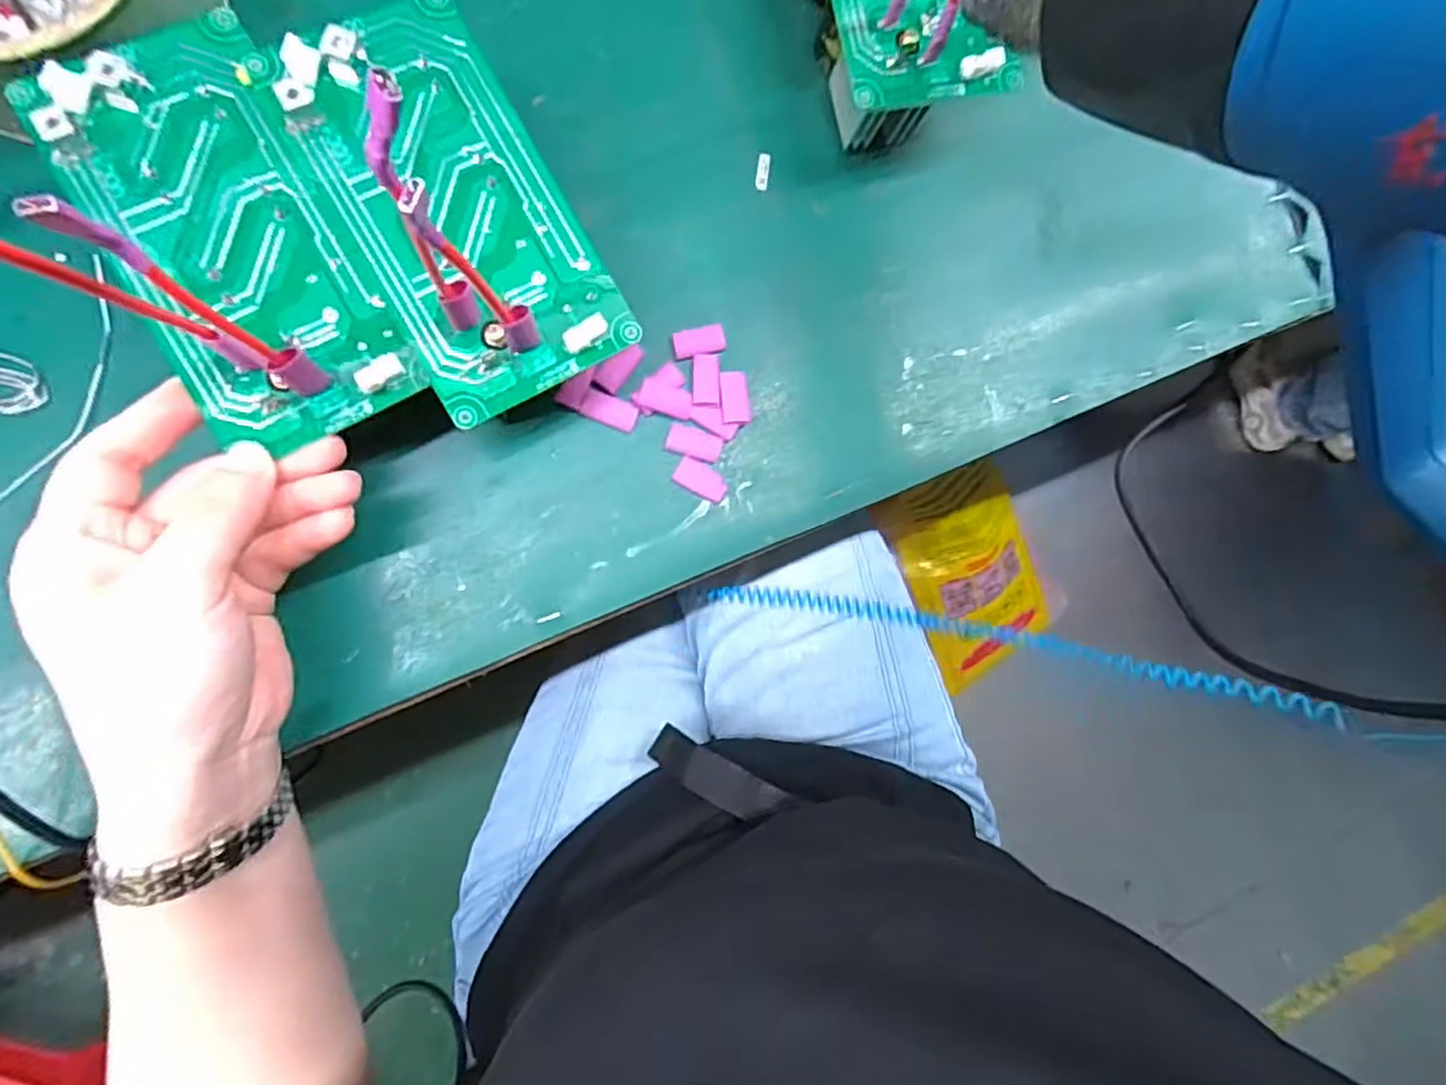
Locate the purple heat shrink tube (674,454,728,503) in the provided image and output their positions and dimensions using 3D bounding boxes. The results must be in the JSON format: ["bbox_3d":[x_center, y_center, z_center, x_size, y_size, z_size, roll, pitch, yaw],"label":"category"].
[{"bbox_3d":[-0.009,-0.030,0.315,0.025,0.004,0.015,25,83,-7],"label":"purple heat shrink tube"}]

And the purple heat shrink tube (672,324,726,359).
[{"bbox_3d":[-0.011,-0.094,0.320,0.024,0.004,0.013,-17,90,-10],"label":"purple heat shrink tube"}]

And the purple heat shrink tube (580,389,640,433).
[{"bbox_3d":[-0.051,-0.060,0.310,0.024,0.004,0.013,20,84,-8],"label":"purple heat shrink tube"}]

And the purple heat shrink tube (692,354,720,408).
[{"bbox_3d":[-0.008,-0.075,0.316,0.013,0.004,0.025,1,87,-9],"label":"purple heat shrink tube"}]

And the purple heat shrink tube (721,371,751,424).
[{"bbox_3d":[0.006,-0.068,0.320,0.014,0.006,0.025,-4,87,-9],"label":"purple heat shrink tube"}]

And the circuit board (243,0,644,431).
[{"bbox_3d":[-0.100,-0.126,0.250,0.080,0.022,0.149,-30,92,-10],"label":"circuit board"}]

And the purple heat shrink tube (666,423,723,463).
[{"bbox_3d":[-0.013,-0.046,0.315,0.025,0.004,0.013,15,84,-8],"label":"purple heat shrink tube"}]

